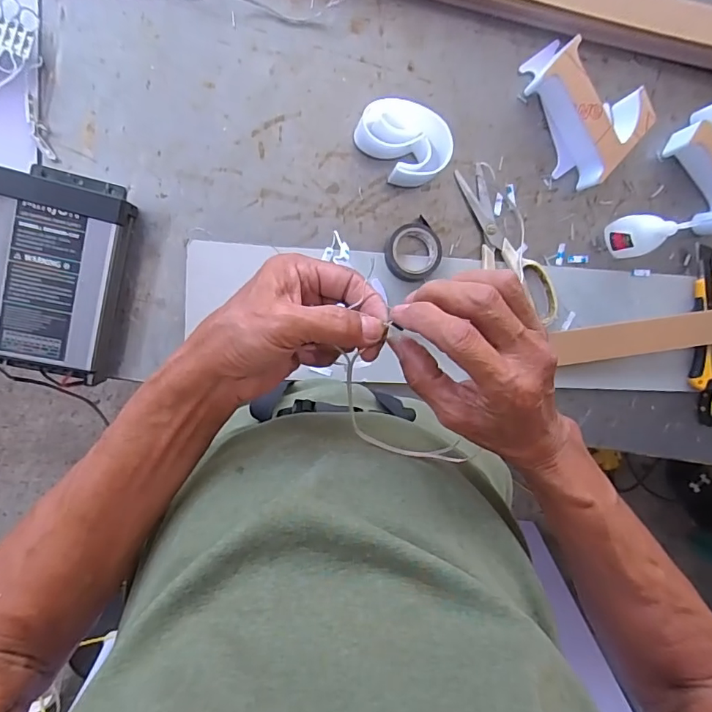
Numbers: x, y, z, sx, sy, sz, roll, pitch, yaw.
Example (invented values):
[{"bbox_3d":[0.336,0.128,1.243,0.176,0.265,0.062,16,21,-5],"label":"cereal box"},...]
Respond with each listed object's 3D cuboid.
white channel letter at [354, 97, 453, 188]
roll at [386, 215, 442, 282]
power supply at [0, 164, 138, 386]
[{"bbox_3d":[0.050,-0.216,0.480,0.068,0.047,0.086,-39,99,-3],"label":"white channel letter"},{"bbox_3d":[0.061,-0.111,0.504,0.062,0.025,0.061,-1,96,-8],"label":"roll"},{"bbox_3d":[-0.280,-0.076,0.443,0.109,0.052,0.189,10,94,-9],"label":"power supply"}]

